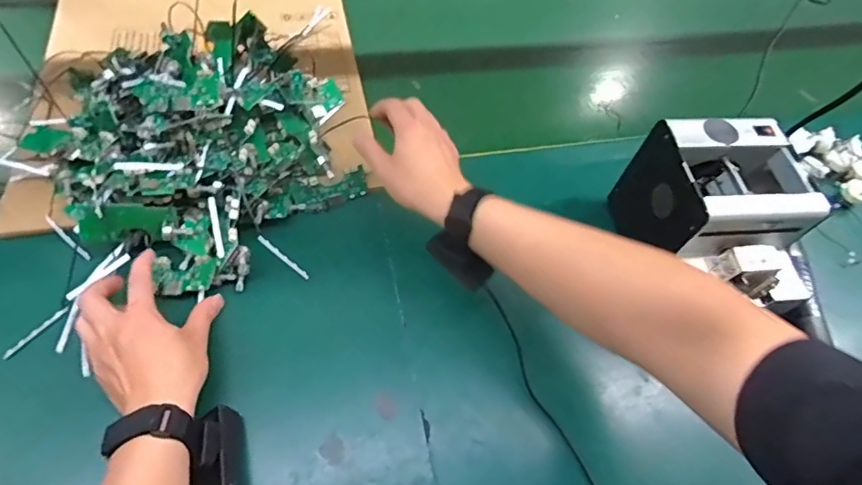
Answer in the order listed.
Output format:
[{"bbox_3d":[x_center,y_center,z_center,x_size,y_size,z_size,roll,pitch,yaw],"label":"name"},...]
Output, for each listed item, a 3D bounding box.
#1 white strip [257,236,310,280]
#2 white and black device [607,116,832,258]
[{"bbox_3d":[-0.151,0.016,0.506,0.065,0.006,0.006,42,59,-9],"label":"white strip"},{"bbox_3d":[0.296,-0.045,0.522,0.137,0.123,0.127,-1,56,-5],"label":"white and black device"}]

